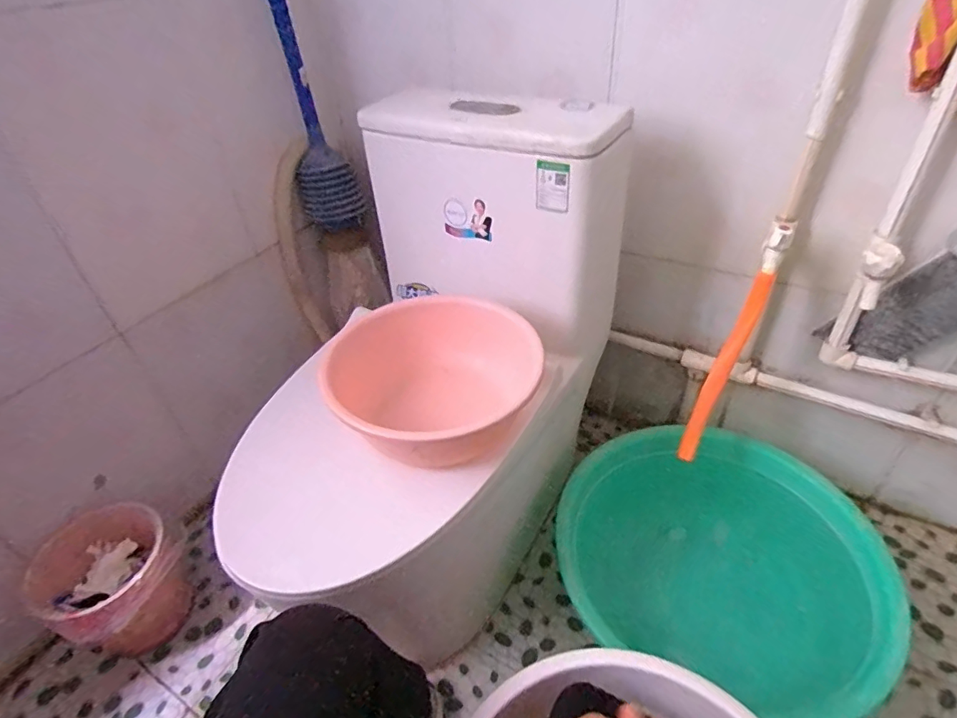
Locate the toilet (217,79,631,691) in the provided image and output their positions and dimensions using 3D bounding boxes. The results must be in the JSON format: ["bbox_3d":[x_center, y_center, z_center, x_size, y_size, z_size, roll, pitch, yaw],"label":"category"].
[{"bbox_3d":[-0.071,0.064,0.807,0.377,0.716,0.605,15,44,25],"label":"toilet"}]

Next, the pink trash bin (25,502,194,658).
[{"bbox_3d":[-0.607,0.394,0.903,0.215,0.200,0.177,23,46,30],"label":"pink trash bin"}]

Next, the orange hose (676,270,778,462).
[{"bbox_3d":[0.377,0.017,0.802,0.036,0.308,0.033,-6,30,-45],"label":"orange hose"}]

